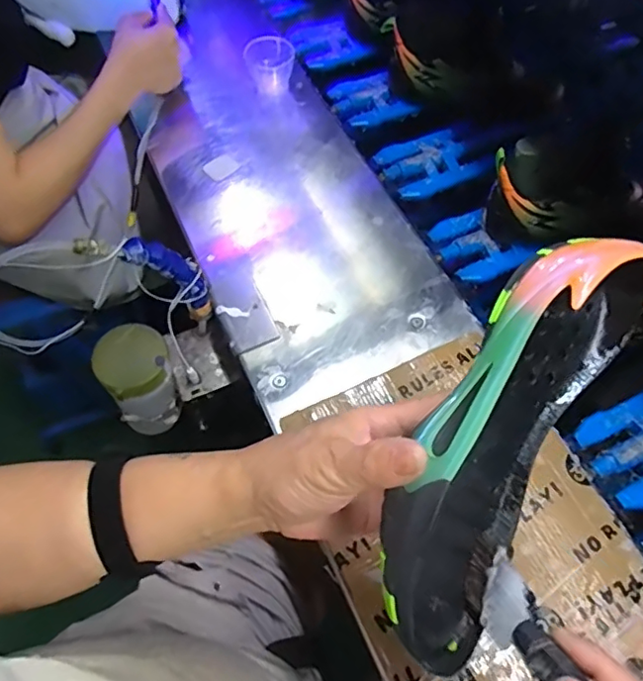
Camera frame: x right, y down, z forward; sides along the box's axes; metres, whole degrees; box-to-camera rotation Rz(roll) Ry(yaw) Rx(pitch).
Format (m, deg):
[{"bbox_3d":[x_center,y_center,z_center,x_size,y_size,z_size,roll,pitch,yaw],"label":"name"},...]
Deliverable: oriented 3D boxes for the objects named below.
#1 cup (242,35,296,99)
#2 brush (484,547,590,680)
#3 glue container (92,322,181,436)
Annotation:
[{"bbox_3d":[-0.067,-0.359,0.740,0.063,0.055,0.053,-4,63,1],"label":"cup"},{"bbox_3d":[0.117,0.162,0.257,0.024,0.023,0.141,-21,29,-12],"label":"brush"},{"bbox_3d":[-0.188,0.041,0.600,0.074,0.104,0.077,-30,65,-12],"label":"glue container"}]

